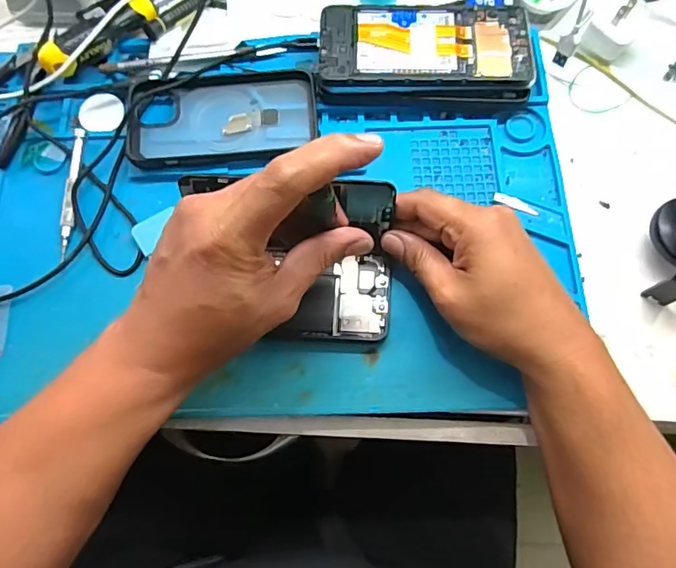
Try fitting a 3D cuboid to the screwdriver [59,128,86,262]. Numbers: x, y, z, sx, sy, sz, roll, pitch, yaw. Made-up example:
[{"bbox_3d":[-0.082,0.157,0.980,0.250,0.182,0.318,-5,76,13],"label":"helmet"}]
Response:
[{"bbox_3d":[-0.206,-0.069,0.388,0.010,0.012,0.106,0,72,1],"label":"screwdriver"}]

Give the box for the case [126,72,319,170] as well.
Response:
[{"bbox_3d":[-0.091,-0.134,0.405,0.147,0.019,0.081,-6,72,-1],"label":"case"}]

